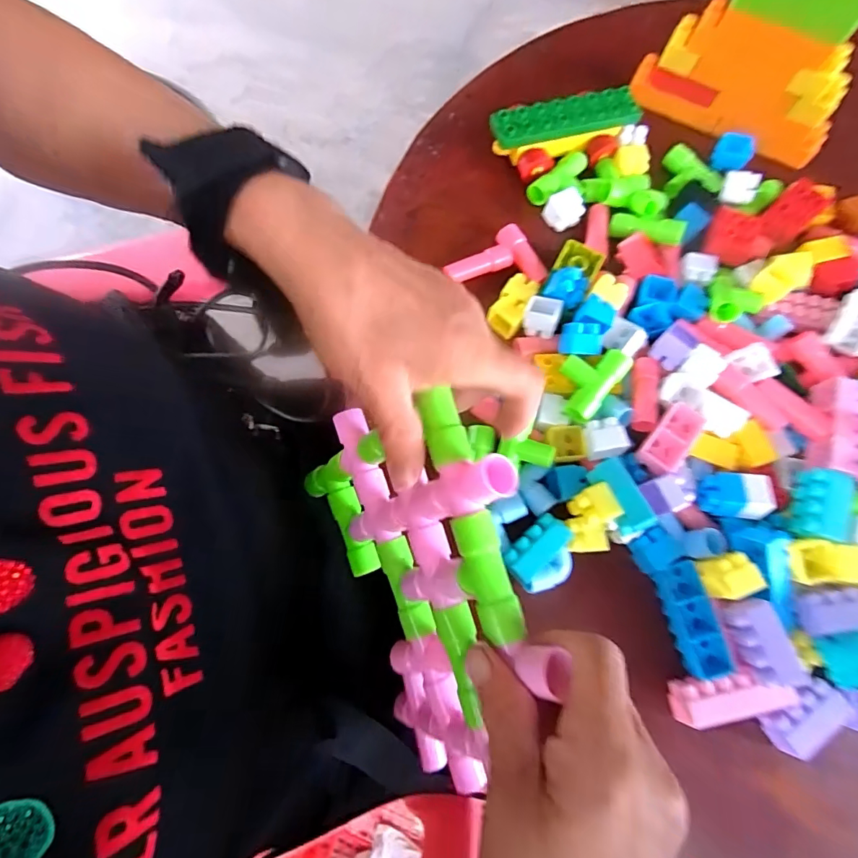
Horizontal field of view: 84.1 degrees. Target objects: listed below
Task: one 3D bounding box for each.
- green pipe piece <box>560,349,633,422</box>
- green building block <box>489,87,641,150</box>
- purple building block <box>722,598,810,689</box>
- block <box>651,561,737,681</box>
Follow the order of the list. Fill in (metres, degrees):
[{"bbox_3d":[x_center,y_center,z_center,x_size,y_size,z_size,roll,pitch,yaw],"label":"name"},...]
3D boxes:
[{"bbox_3d":[0.114,-0.037,0.341,0.038,0.014,0.058,39,76,10],"label":"green pipe piece"},{"bbox_3d":[0.117,-0.267,0.408,0.127,0.010,0.033,-12,90,-7],"label":"green building block"},{"bbox_3d":[0.205,0.133,0.293,0.024,0.022,0.053,-14,74,-5],"label":"purple building block"},{"bbox_3d":[0.176,0.127,0.318,0.026,0.020,0.069,-14,74,-5],"label":"block"}]

